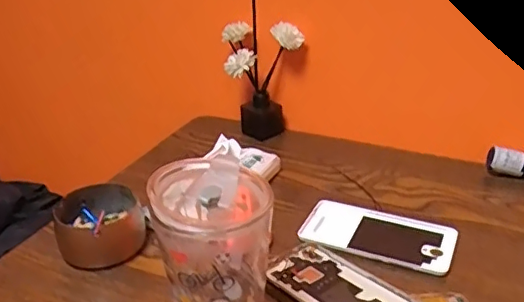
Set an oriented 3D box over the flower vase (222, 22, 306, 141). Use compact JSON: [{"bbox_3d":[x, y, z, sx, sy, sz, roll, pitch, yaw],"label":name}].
[{"bbox_3d":[0.002,-0.097,0.780,0.106,0.158,0.050,-3,28,-2],"label":"flower vase"}]

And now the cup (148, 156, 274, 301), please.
[{"bbox_3d":[-0.035,0.091,0.428,0.082,0.154,0.092,-6,28,-9],"label":"cup"}]

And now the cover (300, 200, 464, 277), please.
[{"bbox_3d":[0.122,0.087,0.587,0.152,0.010,0.081,9,30,19],"label":"cover"}]

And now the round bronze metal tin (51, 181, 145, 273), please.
[{"bbox_3d":[-0.166,0.076,0.576,0.082,0.048,0.085,-1,28,1],"label":"round bronze metal tin"}]

